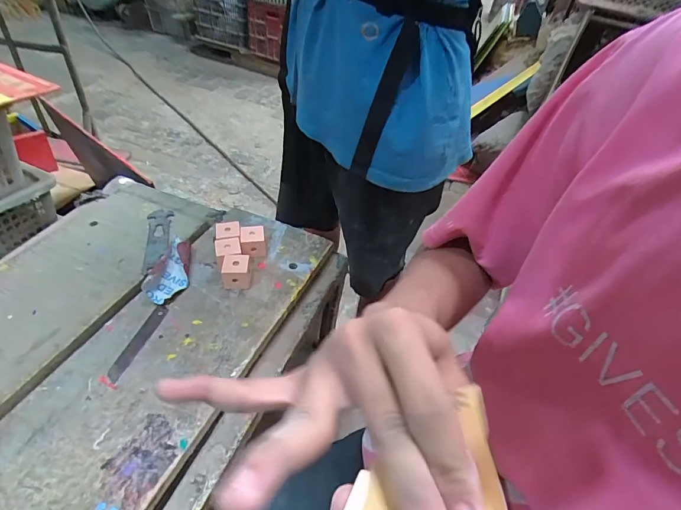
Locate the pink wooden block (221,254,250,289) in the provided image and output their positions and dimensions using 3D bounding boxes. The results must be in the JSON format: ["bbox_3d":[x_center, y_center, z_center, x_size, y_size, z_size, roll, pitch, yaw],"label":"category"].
[{"bbox_3d":[-0.130,0.021,0.498,0.034,0.036,0.030,-4,45,-8],"label":"pink wooden block"}]

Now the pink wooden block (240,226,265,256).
[{"bbox_3d":[-0.118,-0.017,0.538,0.030,0.034,0.033,-6,46,-10],"label":"pink wooden block"}]

